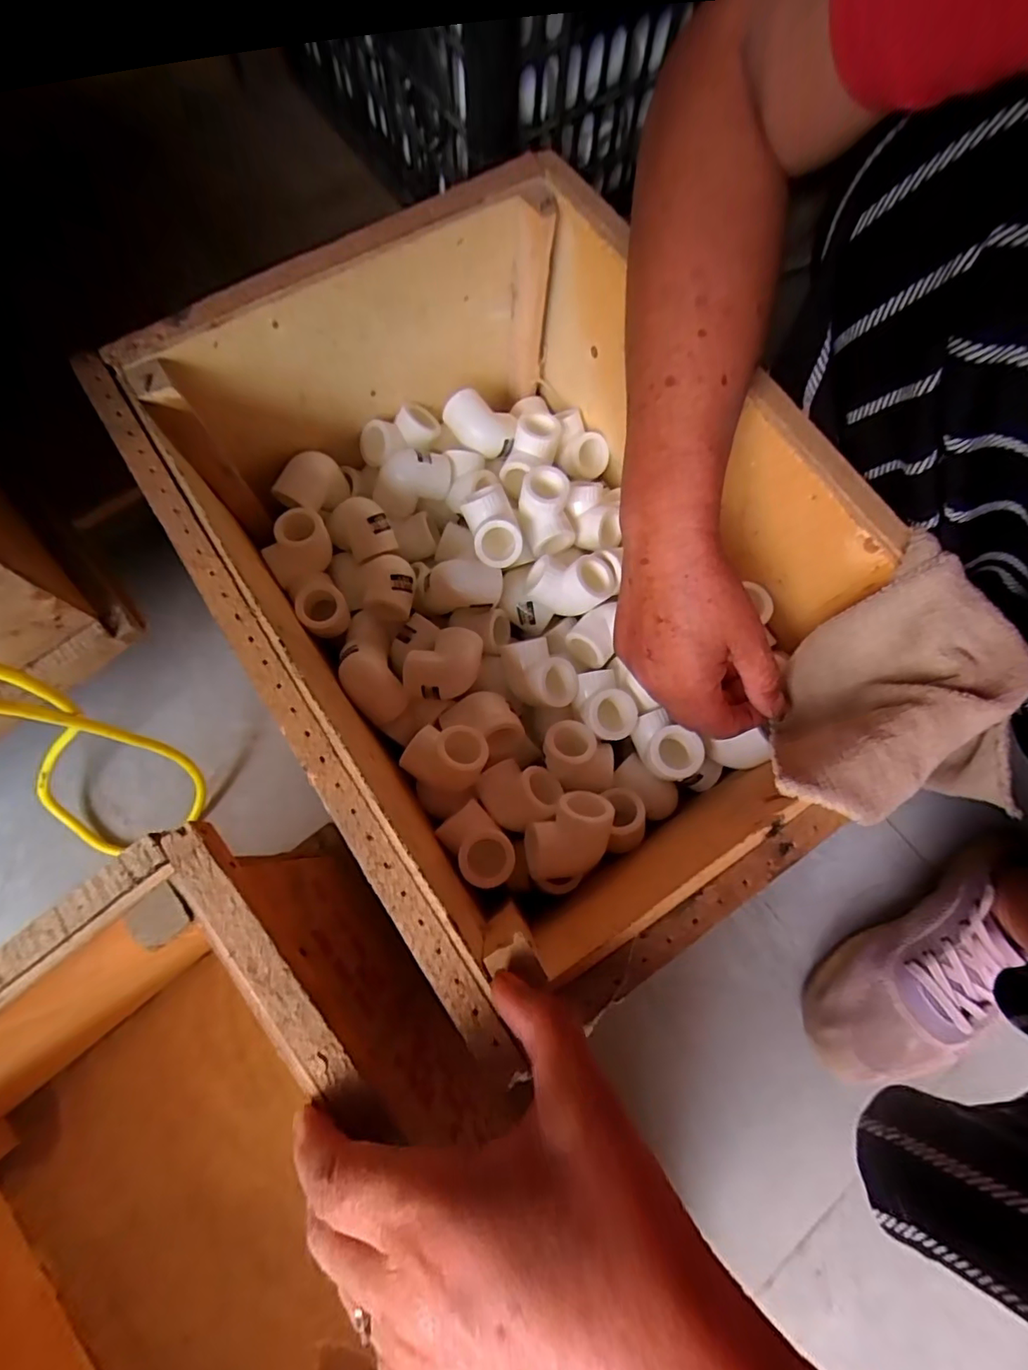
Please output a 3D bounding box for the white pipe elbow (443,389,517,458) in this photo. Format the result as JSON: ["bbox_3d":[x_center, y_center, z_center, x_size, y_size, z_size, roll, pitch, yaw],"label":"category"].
[{"bbox_3d":[-0.028,-0.208,0.438,0.056,0.033,0.038,27,97,-16],"label":"white pipe elbow"}]

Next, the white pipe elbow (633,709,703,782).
[{"bbox_3d":[0.101,0.040,0.369,0.033,0.042,0.047,-24,77,-8],"label":"white pipe elbow"}]

